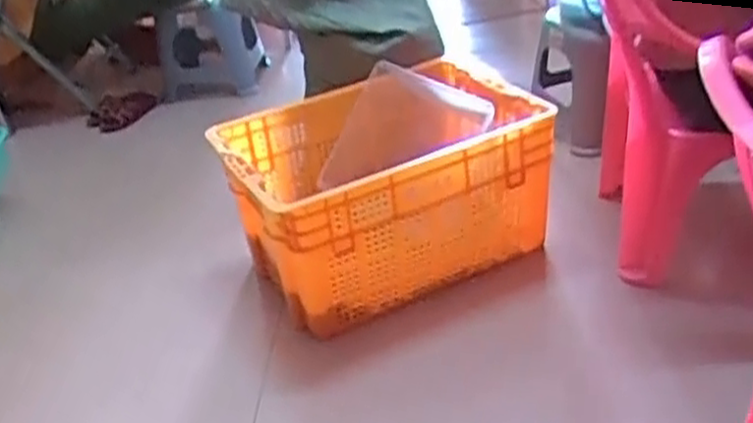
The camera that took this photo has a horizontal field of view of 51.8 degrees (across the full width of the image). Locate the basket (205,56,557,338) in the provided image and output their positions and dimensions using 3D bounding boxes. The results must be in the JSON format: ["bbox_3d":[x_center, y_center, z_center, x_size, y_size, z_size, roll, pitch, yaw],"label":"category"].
[{"bbox_3d":[0.000,-0.058,1.570,0.593,0.323,0.496,-24,35,-24],"label":"basket"}]

